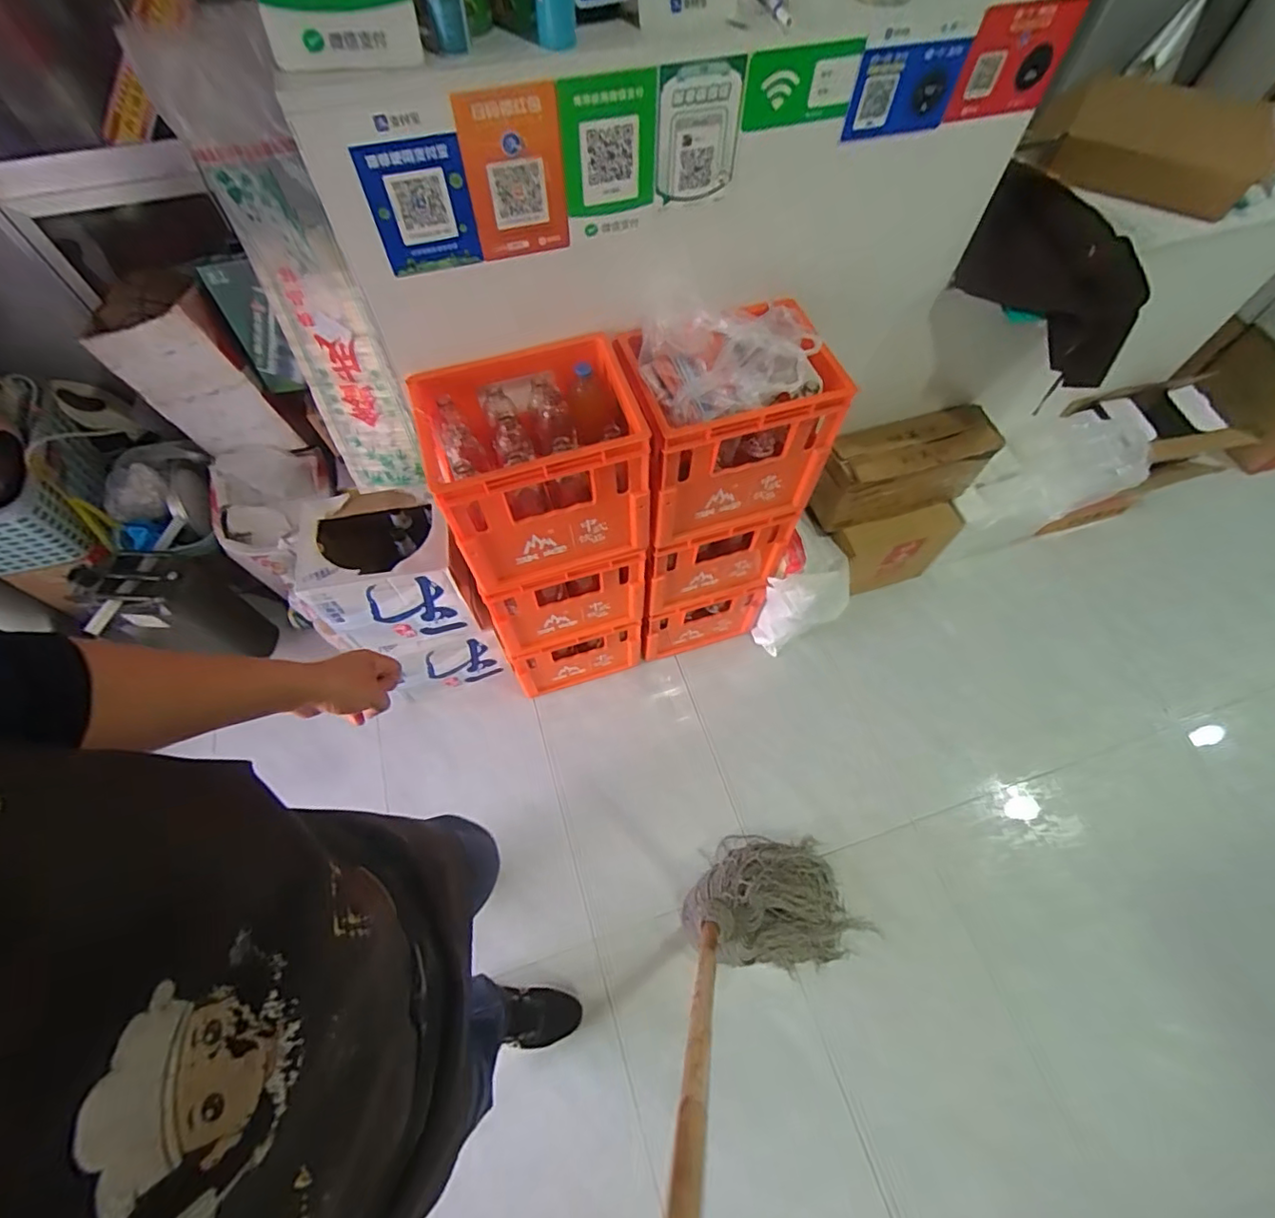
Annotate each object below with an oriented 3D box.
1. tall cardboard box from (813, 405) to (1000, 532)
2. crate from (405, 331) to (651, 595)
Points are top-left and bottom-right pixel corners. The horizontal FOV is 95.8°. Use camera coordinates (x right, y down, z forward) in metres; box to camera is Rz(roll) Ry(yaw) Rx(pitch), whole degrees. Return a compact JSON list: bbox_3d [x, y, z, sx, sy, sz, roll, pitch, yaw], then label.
[{"bbox_3d":[0.647,-0.344,1.428,0.433,0.211,0.146,-13,63,-7],"label":"tall cardboard box"},{"bbox_3d":[-0.165,-0.230,0.960,0.321,0.301,0.245,-14,63,-8],"label":"crate"}]

